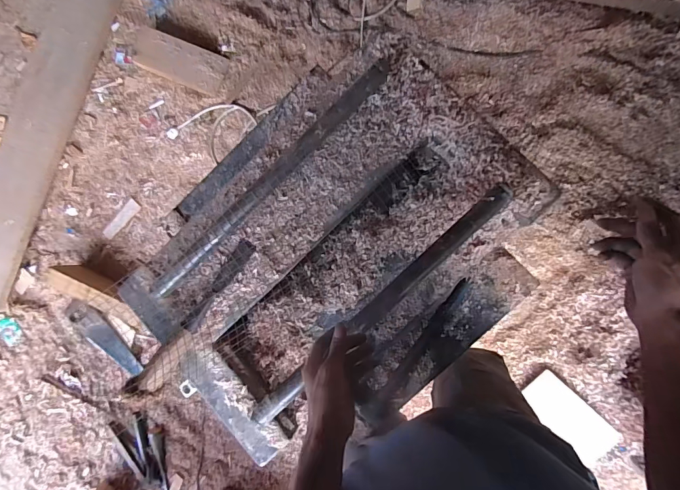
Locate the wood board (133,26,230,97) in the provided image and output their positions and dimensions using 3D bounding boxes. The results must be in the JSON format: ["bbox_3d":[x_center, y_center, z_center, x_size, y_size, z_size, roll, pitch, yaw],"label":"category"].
[{"bbox_3d":[-0.638,-0.730,1.506,0.438,0.040,0.152,26,95,9],"label":"wood board"}]

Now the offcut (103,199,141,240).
[{"bbox_3d":[-0.896,-0.104,1.559,0.194,0.012,0.060,-45,83,7],"label":"offcut"}]

